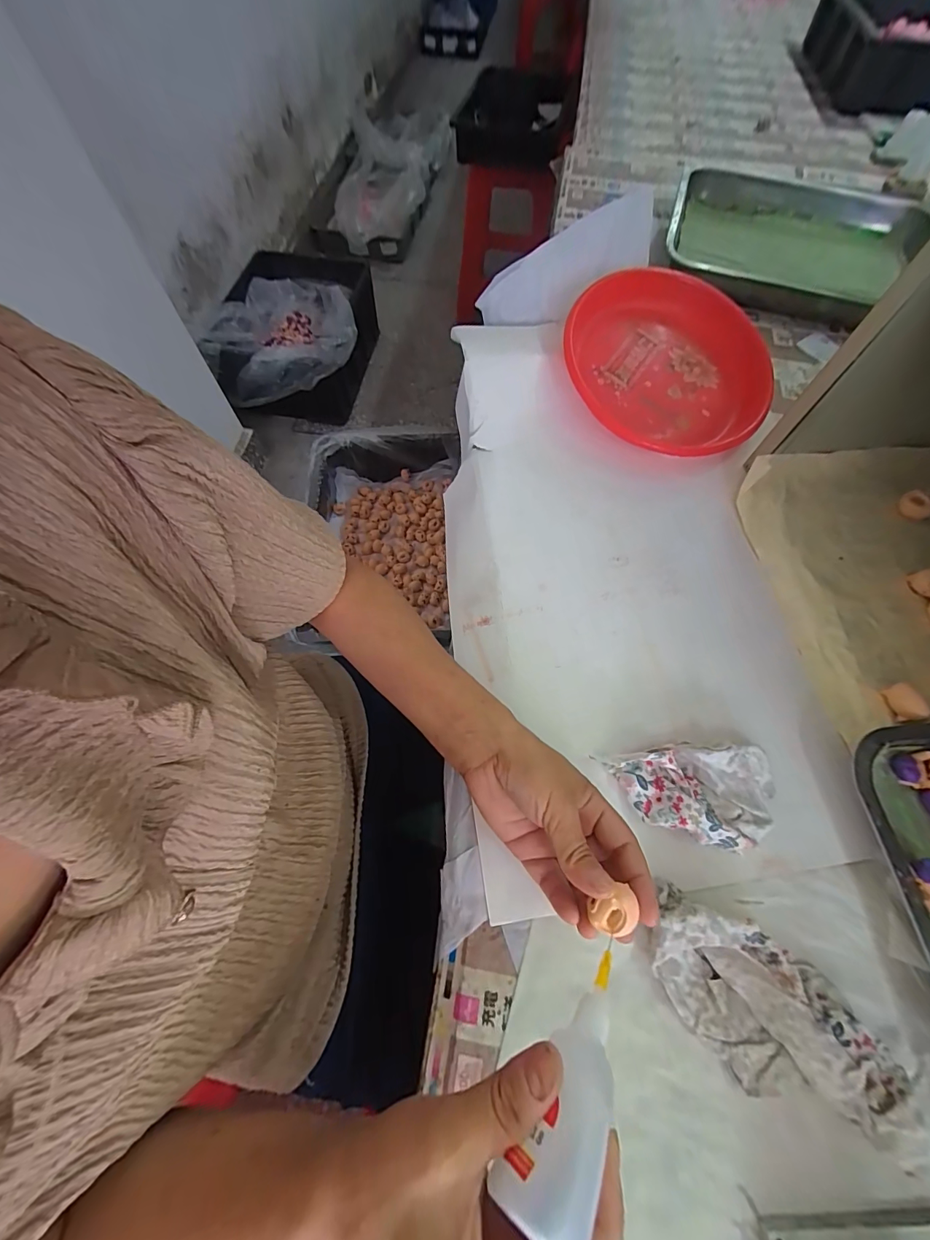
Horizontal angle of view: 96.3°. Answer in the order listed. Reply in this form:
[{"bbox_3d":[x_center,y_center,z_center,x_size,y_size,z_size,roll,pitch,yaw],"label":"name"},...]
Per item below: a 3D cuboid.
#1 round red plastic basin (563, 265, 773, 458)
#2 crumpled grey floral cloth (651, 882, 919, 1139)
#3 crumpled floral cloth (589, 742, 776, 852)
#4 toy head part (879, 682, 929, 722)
[{"bbox_3d":[0.230,-0.298,0.468,0.224,0.027,0.218,27,81,-1],"label":"round red plastic basin"},{"bbox_3d":[0.192,0.250,0.261,0.161,0.033,0.080,30,72,12],"label":"crumpled grey floral cloth"},{"bbox_3d":[0.171,0.130,0.315,0.124,0.030,0.069,4,66,1],"label":"crumpled floral cloth"},{"bbox_3d":[0.352,0.066,0.334,0.016,0.018,0.028,-8,66,-5],"label":"toy head part"}]

